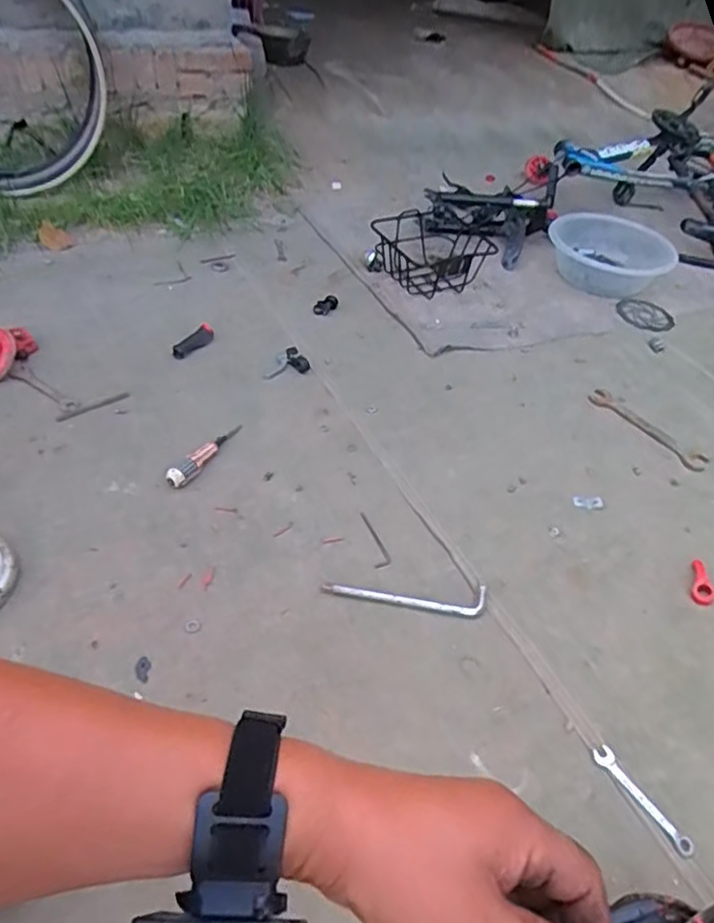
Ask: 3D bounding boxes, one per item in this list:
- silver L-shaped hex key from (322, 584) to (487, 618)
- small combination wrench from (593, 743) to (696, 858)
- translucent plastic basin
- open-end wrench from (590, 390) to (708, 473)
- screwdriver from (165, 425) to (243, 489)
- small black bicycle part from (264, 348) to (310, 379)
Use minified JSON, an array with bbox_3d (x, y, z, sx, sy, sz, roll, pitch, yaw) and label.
[{"bbox_3d":[0.075,0.202,0.950,0.250,0.011,0.050,4,48,-2],"label":"silver L-shaped hex key"},{"bbox_3d":[0.352,0.417,0.776,0.028,0.012,0.142,-24,55,-25],"label":"small combination wrench"},{"bbox_3d":[0.660,-0.546,1.650,0.316,0.114,0.256,23,46,14],"label":"translucent plastic basin"},{"bbox_3d":[0.592,-0.068,1.283,0.058,0.007,0.260,-28,56,-27],"label":"open-end wrench"},{"bbox_3d":[-0.256,-0.018,1.061,0.031,0.024,0.178,27,51,17],"label":"screwdriver"},{"bbox_3d":[-0.148,-0.201,1.277,0.093,0.022,0.060,-12,51,-16],"label":"small black bicycle part"}]

